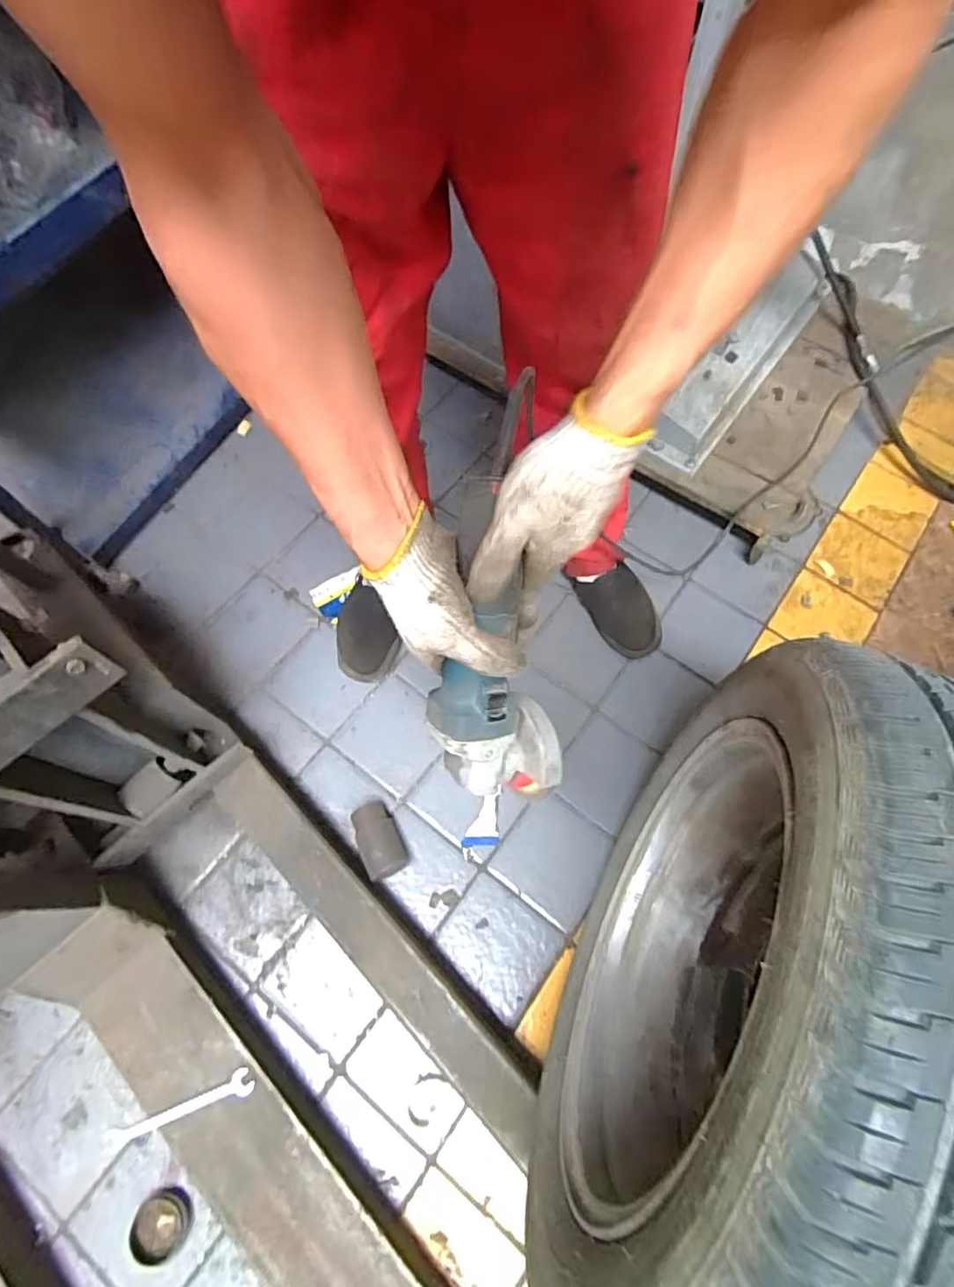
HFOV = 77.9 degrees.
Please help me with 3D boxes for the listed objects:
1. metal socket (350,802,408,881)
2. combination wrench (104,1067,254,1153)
[{"bbox_3d":[-0.143,0.278,0.842,0.059,0.056,0.106,-23,68,-11],"label":"metal socket"},{"bbox_3d":[-0.350,0.543,0.682,0.176,0.006,0.027,-19,68,-10],"label":"combination wrench"}]

